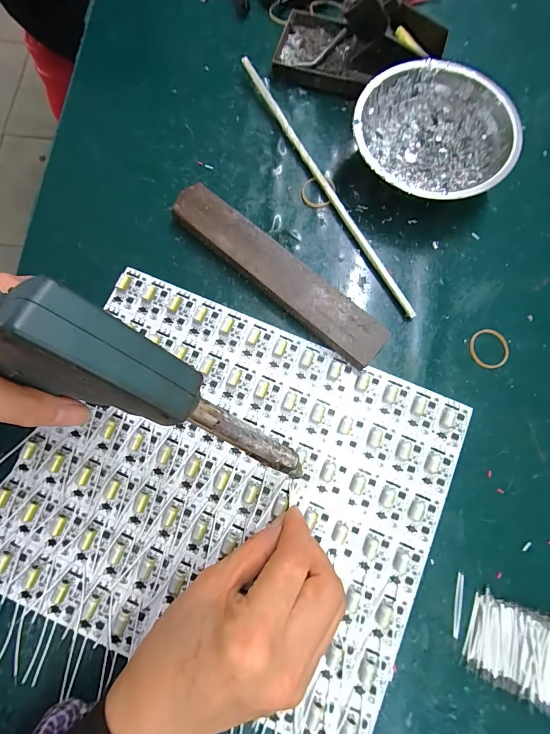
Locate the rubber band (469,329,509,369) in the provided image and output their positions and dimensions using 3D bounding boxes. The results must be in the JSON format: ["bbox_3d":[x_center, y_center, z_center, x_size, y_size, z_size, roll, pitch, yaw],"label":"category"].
[{"bbox_3d":[0.166,-0.014,0.266,0.030,0.004,0.031,-4,78,-1],"label":"rubber band"}]

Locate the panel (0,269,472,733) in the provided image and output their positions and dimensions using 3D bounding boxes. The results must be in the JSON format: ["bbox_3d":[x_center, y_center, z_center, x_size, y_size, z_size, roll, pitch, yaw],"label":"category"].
[{"bbox_3d":[-0.032,0.085,0.243,0.287,0.009,0.238,23,79,4],"label":"panel"}]

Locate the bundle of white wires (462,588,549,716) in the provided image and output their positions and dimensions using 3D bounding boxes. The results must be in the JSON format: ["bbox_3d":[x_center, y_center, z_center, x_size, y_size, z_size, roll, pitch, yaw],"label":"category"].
[{"bbox_3d":[0.171,0.185,0.221,0.089,0.015,0.054,16,79,3],"label":"bundle of white wires"}]

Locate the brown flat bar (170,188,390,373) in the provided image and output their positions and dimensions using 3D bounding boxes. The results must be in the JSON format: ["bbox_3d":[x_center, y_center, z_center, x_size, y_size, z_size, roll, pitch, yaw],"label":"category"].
[{"bbox_3d":[0.001,-0.074,0.271,0.196,0.017,0.037,40,81,7],"label":"brown flat bar"}]

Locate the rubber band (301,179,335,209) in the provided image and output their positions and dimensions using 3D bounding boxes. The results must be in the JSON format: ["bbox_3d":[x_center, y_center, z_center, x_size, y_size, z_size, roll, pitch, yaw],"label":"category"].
[{"bbox_3d":[0.037,-0.149,0.293,0.028,0.005,0.031,2,78,0],"label":"rubber band"}]

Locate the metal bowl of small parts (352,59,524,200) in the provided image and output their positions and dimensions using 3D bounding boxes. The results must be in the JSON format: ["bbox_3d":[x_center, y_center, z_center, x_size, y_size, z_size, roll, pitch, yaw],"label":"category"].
[{"bbox_3d":[0.123,-0.178,0.281,0.121,0.041,0.115,0,78,0],"label":"metal bowl of small parts"}]

